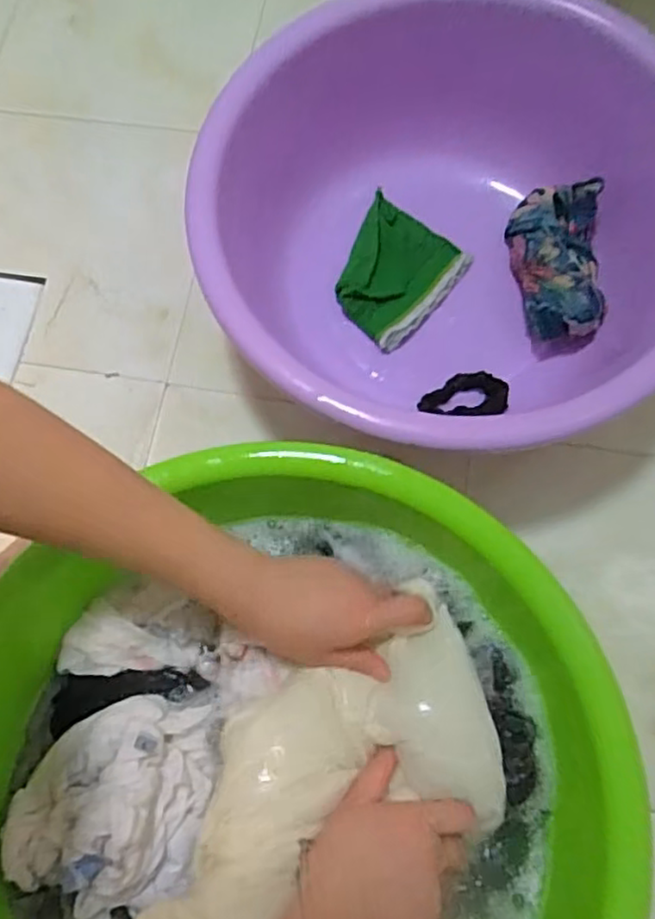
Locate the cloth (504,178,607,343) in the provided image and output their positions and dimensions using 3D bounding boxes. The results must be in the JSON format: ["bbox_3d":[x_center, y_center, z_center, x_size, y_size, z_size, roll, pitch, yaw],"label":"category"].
[{"bbox_3d":[0.218,-0.193,0.644,0.078,0.080,0.152,-2,71,1],"label":"cloth"}]

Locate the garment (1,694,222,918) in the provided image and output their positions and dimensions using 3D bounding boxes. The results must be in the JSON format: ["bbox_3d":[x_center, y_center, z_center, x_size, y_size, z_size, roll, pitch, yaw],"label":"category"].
[{"bbox_3d":[-0.146,0.232,0.460,0.122,0.057,0.134,-1,71,2],"label":"garment"}]

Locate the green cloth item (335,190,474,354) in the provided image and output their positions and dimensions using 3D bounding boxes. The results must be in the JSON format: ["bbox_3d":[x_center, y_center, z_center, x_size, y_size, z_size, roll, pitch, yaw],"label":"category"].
[{"bbox_3d":[0.064,-0.186,0.686,0.115,0.016,0.136,35,75,12],"label":"green cloth item"}]

